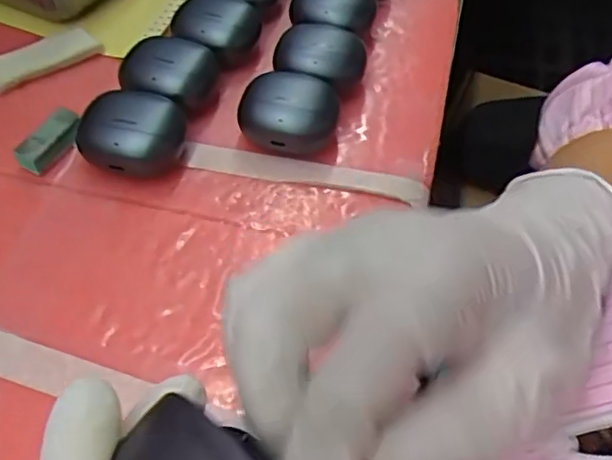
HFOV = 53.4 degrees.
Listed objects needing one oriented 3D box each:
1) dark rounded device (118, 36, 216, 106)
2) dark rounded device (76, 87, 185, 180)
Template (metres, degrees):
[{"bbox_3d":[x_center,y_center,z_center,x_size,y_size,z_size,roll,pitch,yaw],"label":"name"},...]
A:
[{"bbox_3d":[-0.083,-0.093,0.366,0.049,0.030,0.046,1,54,-1],"label":"dark rounded device"},{"bbox_3d":[-0.096,-0.051,0.336,0.054,0.032,0.043,-2,54,-2],"label":"dark rounded device"}]

